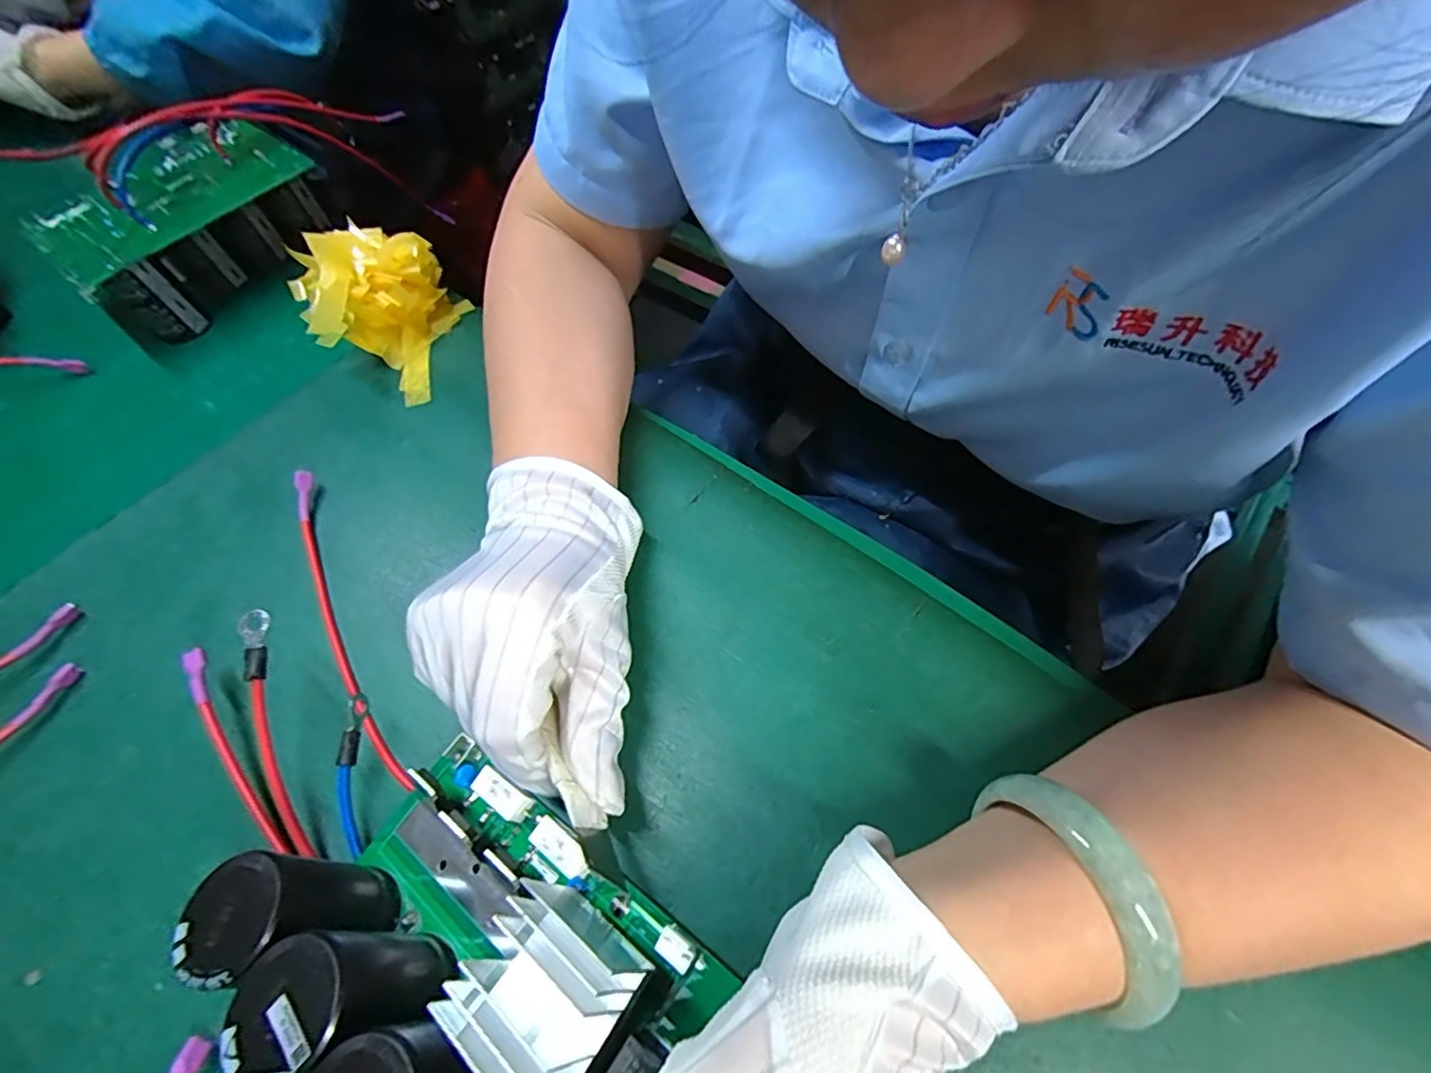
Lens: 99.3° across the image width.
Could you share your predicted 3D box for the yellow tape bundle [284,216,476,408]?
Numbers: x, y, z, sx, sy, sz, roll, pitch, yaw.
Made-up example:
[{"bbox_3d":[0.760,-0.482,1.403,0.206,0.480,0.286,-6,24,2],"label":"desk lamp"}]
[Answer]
[{"bbox_3d":[-0.204,-0.144,0.377,0.087,0.053,0.116,-36,64,-16],"label":"yellow tape bundle"}]

